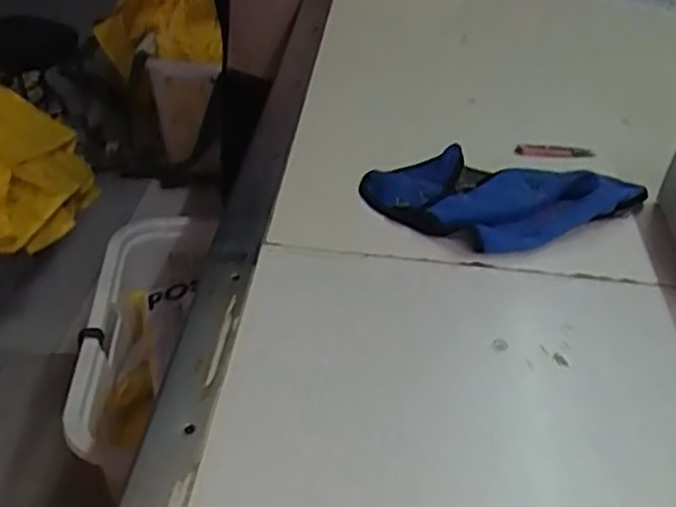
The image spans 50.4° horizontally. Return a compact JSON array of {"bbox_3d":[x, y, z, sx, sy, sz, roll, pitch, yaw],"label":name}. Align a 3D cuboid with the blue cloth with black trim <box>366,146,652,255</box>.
[{"bbox_3d":[0.193,-0.073,0.835,0.302,0.036,0.181,-13,41,-22],"label":"blue cloth with black trim"}]

